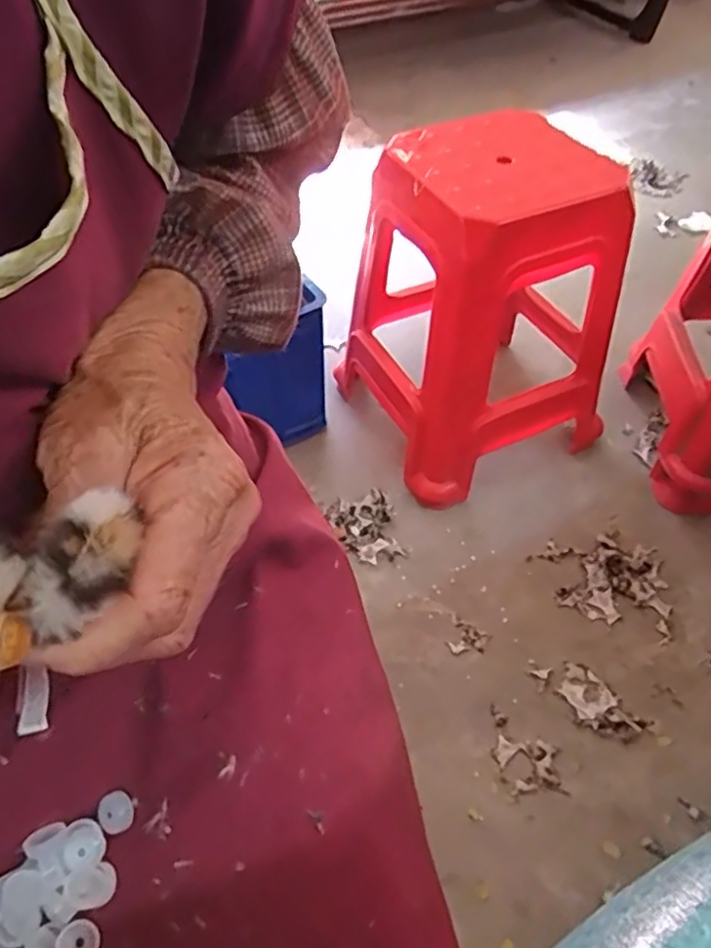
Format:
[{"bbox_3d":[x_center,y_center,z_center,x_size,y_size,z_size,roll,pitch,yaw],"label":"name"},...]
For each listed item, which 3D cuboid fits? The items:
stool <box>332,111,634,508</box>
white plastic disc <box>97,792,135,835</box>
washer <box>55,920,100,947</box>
[{"bbox_3d":[0.207,-0.285,1.090,0.370,0.456,0.402,-20,53,-15],"label":"stool"},{"bbox_3d":[-0.105,0.149,0.290,0.016,0.004,0.016,0,70,0],"label":"white plastic disc"},{"bbox_3d":[-0.114,0.194,0.271,0.017,0.005,0.016,0,50,0],"label":"washer"}]

